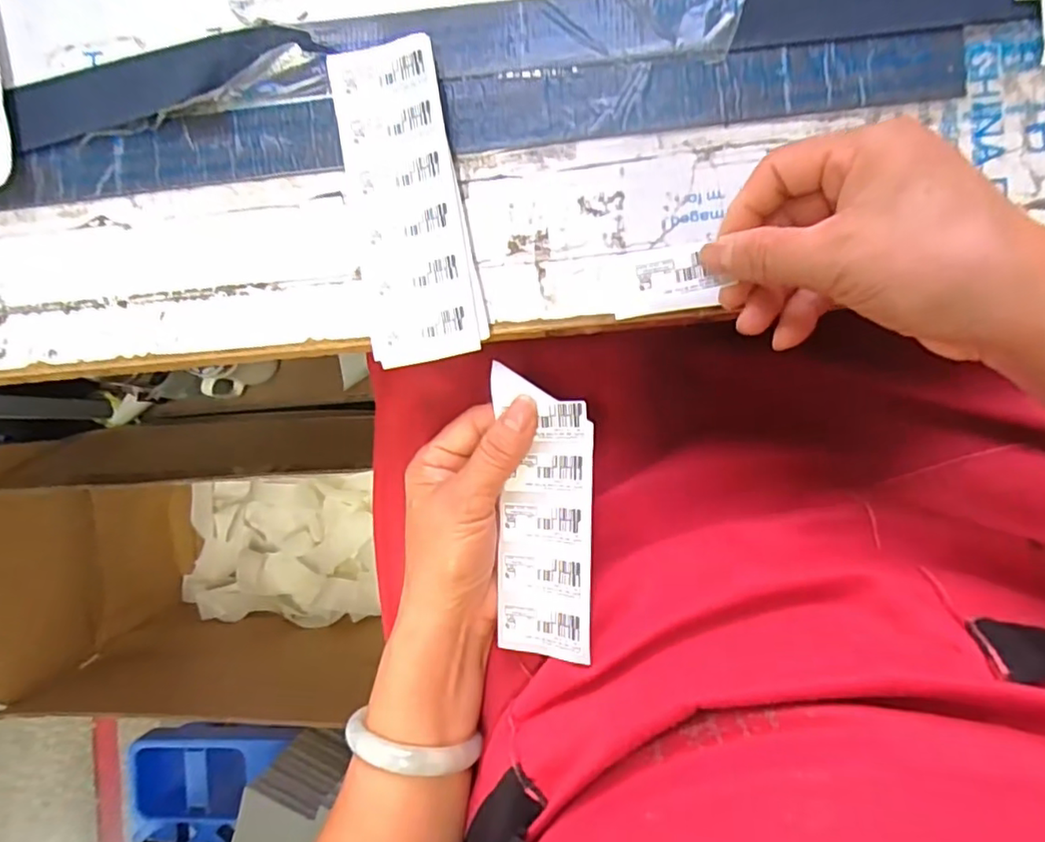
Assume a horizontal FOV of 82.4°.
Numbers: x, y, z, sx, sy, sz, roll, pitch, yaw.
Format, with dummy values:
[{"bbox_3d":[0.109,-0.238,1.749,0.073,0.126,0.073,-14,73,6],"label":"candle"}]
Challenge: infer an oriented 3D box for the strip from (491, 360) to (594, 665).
[{"bbox_3d":[0.010,0.046,0.295,0.049,0.008,0.140,-1,89,28],"label":"strip"}]

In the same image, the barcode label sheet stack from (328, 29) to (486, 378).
[{"bbox_3d":[-0.058,-0.108,0.301,0.058,0.016,0.156,-11,88,6],"label":"barcode label sheet stack"}]

